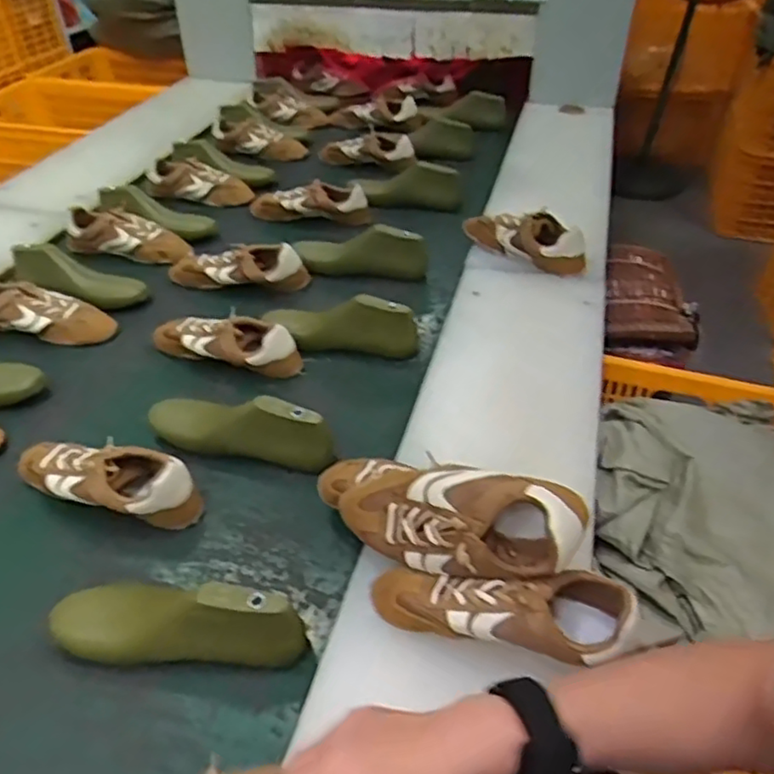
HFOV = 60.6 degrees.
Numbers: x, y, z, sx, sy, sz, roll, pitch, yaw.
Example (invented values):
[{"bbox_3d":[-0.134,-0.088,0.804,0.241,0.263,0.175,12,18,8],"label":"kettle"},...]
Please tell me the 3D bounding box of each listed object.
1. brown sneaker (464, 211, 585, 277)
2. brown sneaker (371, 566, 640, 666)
[{"bbox_3d":[0.247,-0.282,1.218,0.082,0.077,0.262,-26,47,-26],"label":"brown sneaker"},{"bbox_3d":[0.104,0.208,0.635,0.233,0.077,0.088,9,42,11],"label":"brown sneaker"}]

